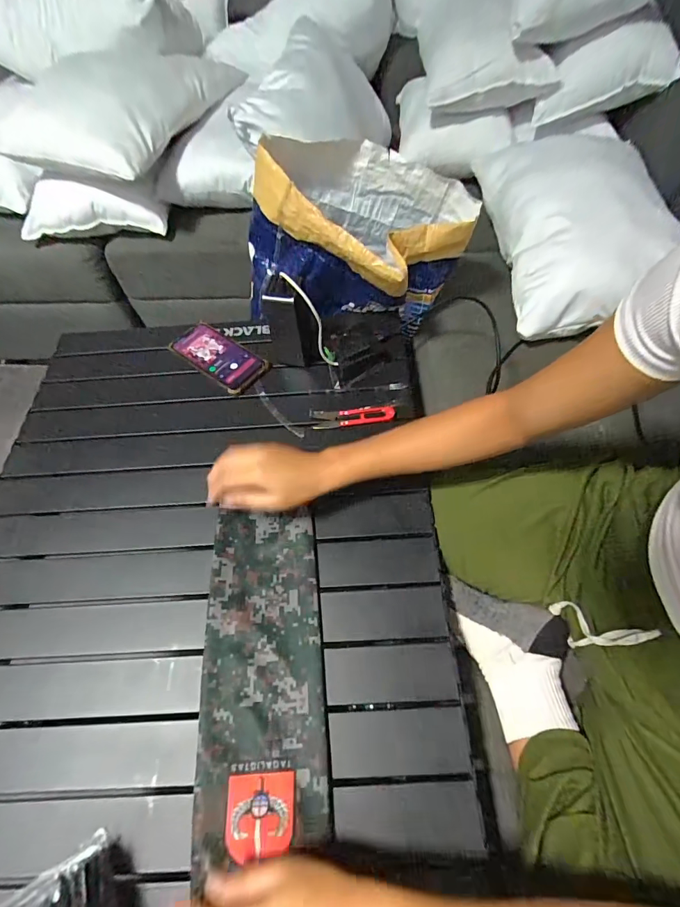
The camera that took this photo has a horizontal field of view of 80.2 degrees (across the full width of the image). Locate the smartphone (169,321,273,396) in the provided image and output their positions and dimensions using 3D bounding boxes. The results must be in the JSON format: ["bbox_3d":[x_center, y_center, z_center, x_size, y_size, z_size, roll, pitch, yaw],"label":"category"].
[{"bbox_3d":[-0.197,-0.157,0.658,0.169,0.021,0.078,35,67,22],"label":"smartphone"}]

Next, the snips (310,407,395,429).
[{"bbox_3d":[0.019,-0.053,0.591,0.120,0.011,0.031,-3,59,2],"label":"snips"}]

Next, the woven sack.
[{"bbox_3d":[0.029,-0.343,0.646,0.336,0.247,0.220,13,61,11],"label":"woven sack"}]

